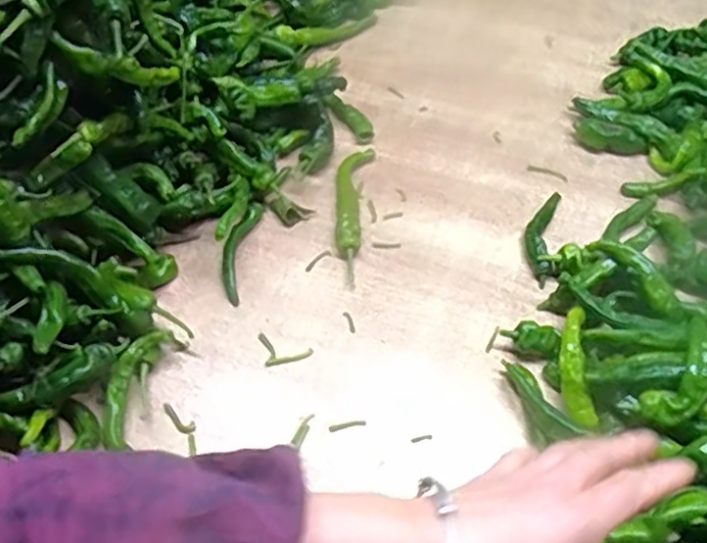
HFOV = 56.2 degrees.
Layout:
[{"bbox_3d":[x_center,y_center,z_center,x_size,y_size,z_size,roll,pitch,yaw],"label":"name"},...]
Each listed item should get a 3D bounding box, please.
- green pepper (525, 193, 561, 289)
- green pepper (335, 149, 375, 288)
[{"bbox_3d":[0.196,-0.043,0.688,0.030,0.025,0.121,14,57,8],"label":"green pepper"},{"bbox_3d":[-0.005,-0.067,0.698,0.034,0.021,0.180,7,56,3],"label":"green pepper"}]

